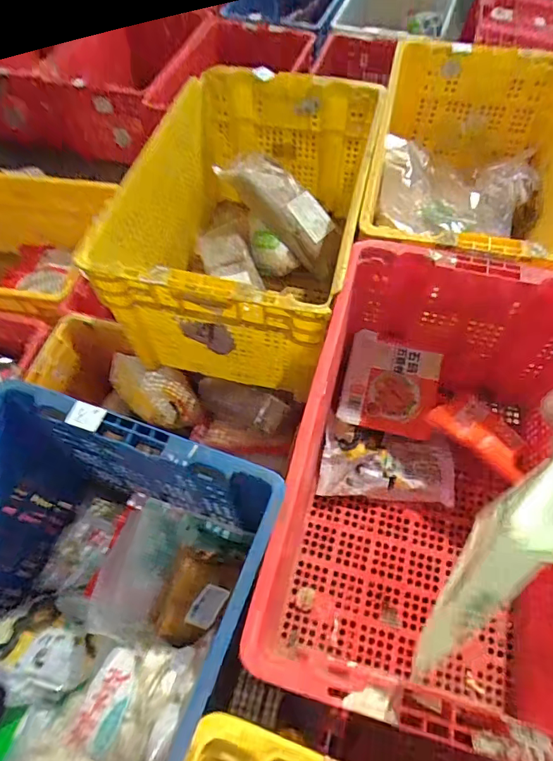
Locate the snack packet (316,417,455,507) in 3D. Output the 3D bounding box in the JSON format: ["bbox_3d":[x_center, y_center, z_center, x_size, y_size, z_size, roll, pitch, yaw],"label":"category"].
[{"bbox_3d":[0.195,0.143,0.814,0.232,0.035,0.119,8,76,-5],"label":"snack packet"}]

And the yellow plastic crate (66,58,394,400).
[{"bbox_3d":[-0.051,-0.290,0.913,0.384,0.329,0.556,10,61,8],"label":"yellow plastic crate"}]

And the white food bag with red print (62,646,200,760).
[{"bbox_3d":[-0.182,0.388,0.581,0.139,0.046,0.134,12,61,9],"label":"white food bag with red print"}]

